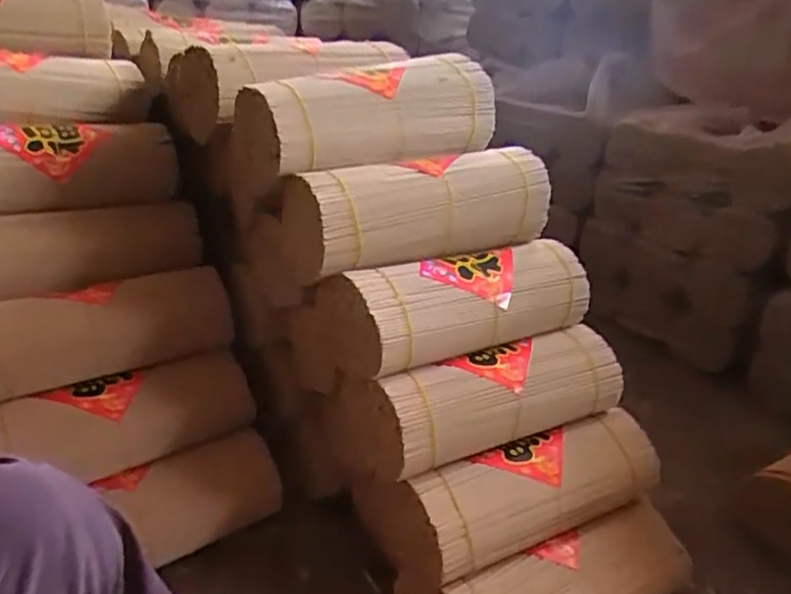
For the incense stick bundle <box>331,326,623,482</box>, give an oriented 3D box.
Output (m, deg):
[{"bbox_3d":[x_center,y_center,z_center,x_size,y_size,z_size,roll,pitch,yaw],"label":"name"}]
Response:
[{"bbox_3d":[0.112,0.115,0.769,0.337,0.116,0.148,-10,28,-25],"label":"incense stick bundle"}]

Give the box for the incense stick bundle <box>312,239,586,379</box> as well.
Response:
[{"bbox_3d":[0.077,0.002,0.767,0.342,0.109,0.143,-13,29,-28],"label":"incense stick bundle"}]

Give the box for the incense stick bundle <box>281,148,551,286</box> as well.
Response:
[{"bbox_3d":[0.032,-0.106,0.761,0.335,0.110,0.148,-8,27,-20],"label":"incense stick bundle"}]

